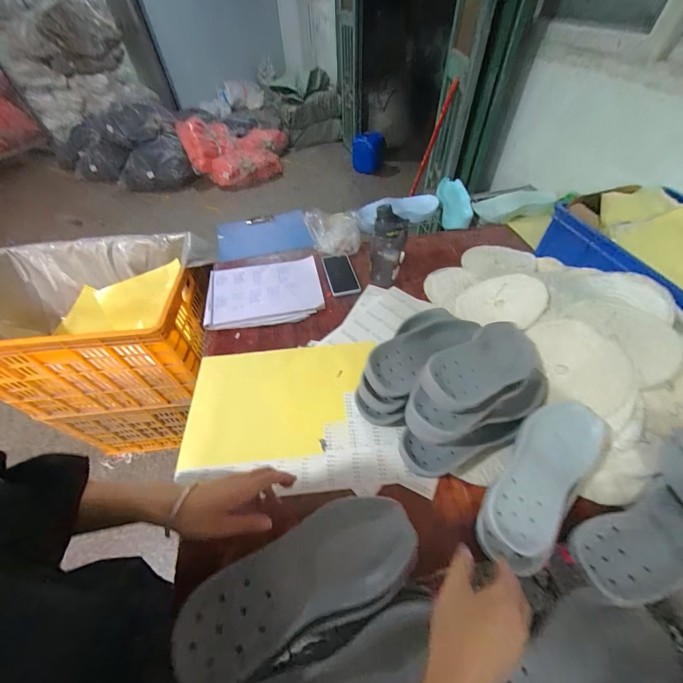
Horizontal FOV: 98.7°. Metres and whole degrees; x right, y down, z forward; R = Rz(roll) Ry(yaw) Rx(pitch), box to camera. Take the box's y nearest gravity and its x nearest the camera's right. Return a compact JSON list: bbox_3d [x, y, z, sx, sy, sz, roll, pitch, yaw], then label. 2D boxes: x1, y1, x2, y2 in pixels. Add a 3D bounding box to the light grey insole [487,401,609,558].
[{"bbox_3d":[0.319,0.192,0.453,0.103,0.037,0.263,37,62,27],"label":"light grey insole"}]

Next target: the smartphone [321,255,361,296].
[{"bbox_3d":[-0.004,-0.196,0.842,0.082,0.008,0.171,-13,53,-6],"label":"smartphone"}]

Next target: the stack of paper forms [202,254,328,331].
[{"bbox_3d":[-0.213,-0.137,0.805,0.303,0.022,0.232,-8,53,-2],"label":"stack of paper forms"}]

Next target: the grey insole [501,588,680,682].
[{"bbox_3d":[0.298,0.410,0.370,0.266,0.040,0.105,-17,54,-9],"label":"grey insole"}]

